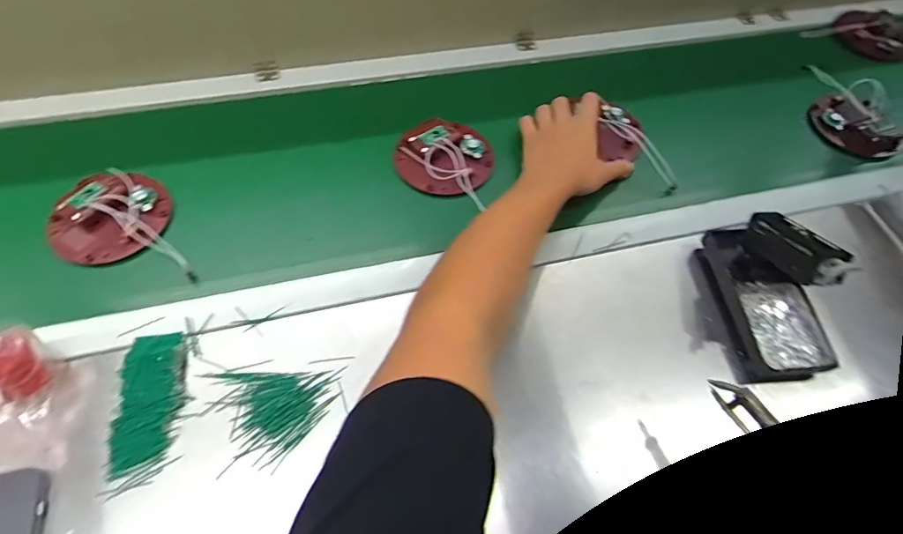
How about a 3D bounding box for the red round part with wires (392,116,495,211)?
[{"bbox_3d":[-0.007,-0.142,0.608,0.123,0.028,0.122,2,59,-3],"label":"red round part with wires"}]

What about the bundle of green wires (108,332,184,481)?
[{"bbox_3d":[-0.275,0.120,0.444,0.051,0.012,0.121,-4,59,-6],"label":"bundle of green wires"}]

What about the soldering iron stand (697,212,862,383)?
[{"bbox_3d":[0.323,0.014,0.480,0.084,0.115,0.165,-5,59,-6],"label":"soldering iron stand"}]

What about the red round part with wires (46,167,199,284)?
[{"bbox_3d":[-0.362,-0.039,0.524,0.122,0.029,0.164,-22,63,-16],"label":"red round part with wires"}]

